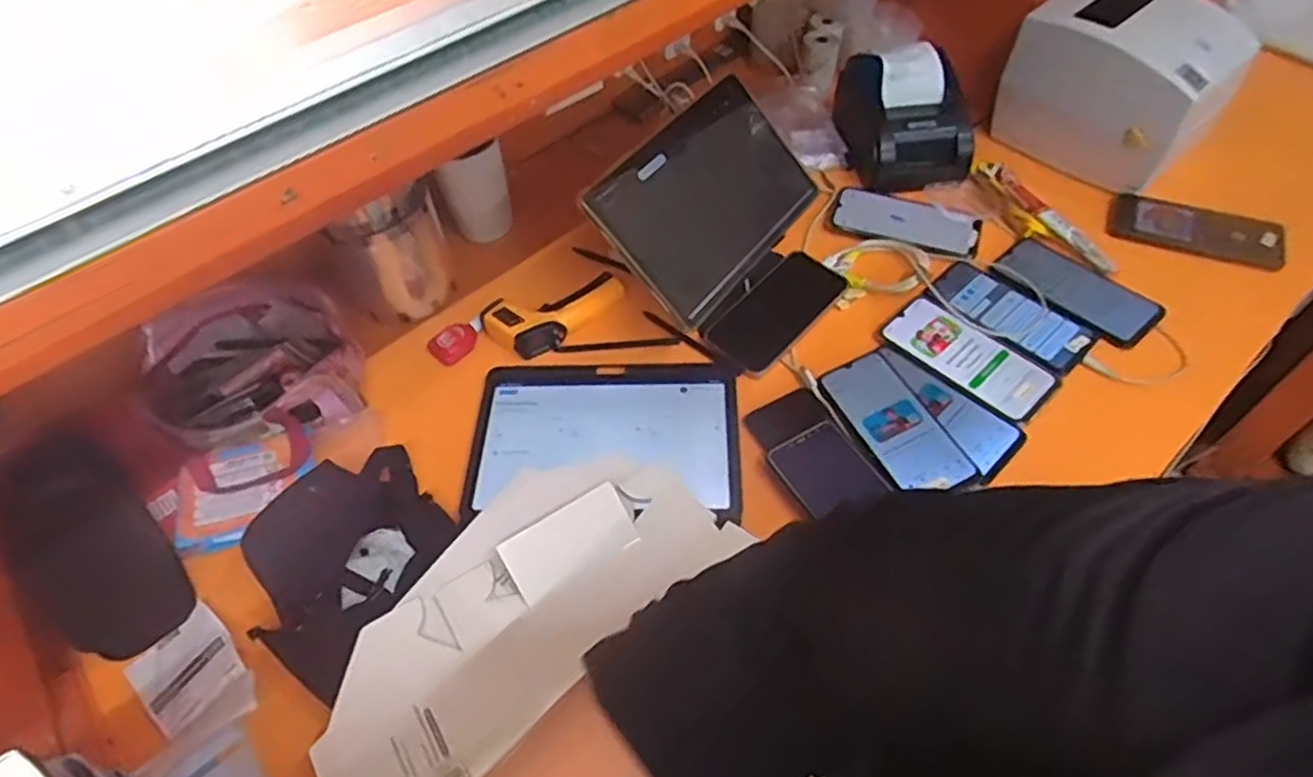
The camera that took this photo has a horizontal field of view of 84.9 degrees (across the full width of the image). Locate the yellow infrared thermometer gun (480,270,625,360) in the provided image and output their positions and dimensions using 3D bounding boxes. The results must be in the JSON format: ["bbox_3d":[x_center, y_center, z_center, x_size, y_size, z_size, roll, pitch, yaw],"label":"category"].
[{"bbox_3d":[-0.110,-0.086,0.777,0.145,0.032,0.075,-27,56,-15],"label":"yellow infrared thermometer gun"}]

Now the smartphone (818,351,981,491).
[{"bbox_3d":[0.225,0.031,0.677,0.076,0.016,0.155,-24,61,-11],"label":"smartphone"}]

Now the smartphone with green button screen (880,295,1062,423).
[{"bbox_3d":[0.315,-0.035,0.727,0.075,0.010,0.166,-40,60,-23],"label":"smartphone with green button screen"}]

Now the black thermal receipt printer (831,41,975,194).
[{"bbox_3d":[0.308,-0.344,0.893,0.126,0.101,0.157,-11,53,-4],"label":"black thermal receipt printer"}]

